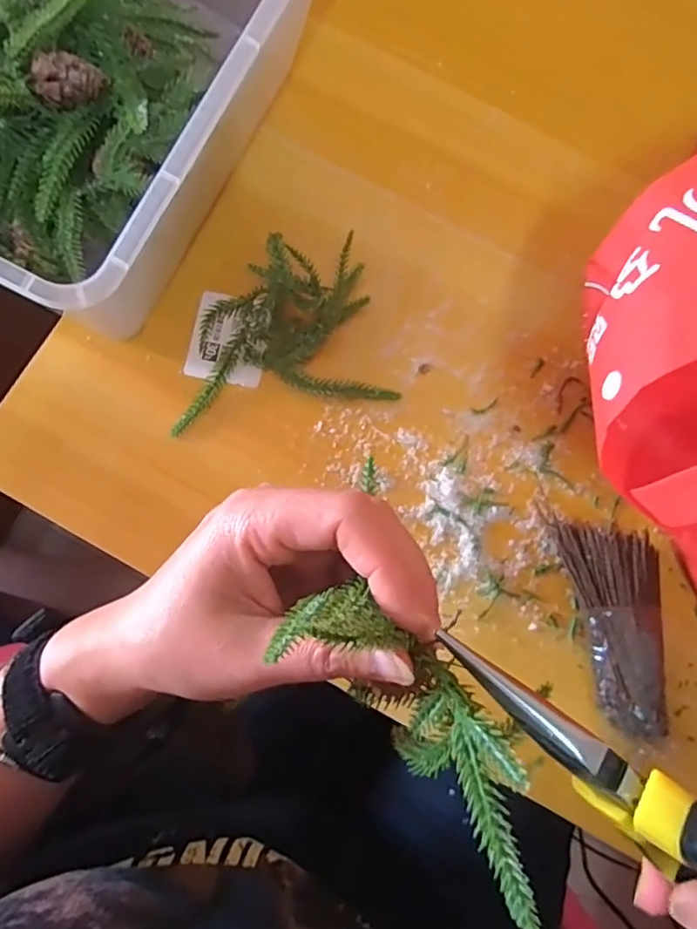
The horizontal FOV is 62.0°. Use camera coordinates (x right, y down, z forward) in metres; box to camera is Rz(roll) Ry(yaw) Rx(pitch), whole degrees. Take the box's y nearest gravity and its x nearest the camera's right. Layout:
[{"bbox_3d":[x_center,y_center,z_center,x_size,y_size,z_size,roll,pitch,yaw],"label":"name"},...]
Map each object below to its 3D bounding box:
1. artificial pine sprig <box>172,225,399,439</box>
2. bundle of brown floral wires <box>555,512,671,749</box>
[{"bbox_3d":[-0.049,-0.085,0.356,0.136,0.039,0.110,-12,79,-3],"label":"artificial pine sprig"},{"bbox_3d":[0.161,0.092,0.338,0.050,0.022,0.122,-9,79,-3],"label":"bundle of brown floral wires"}]

